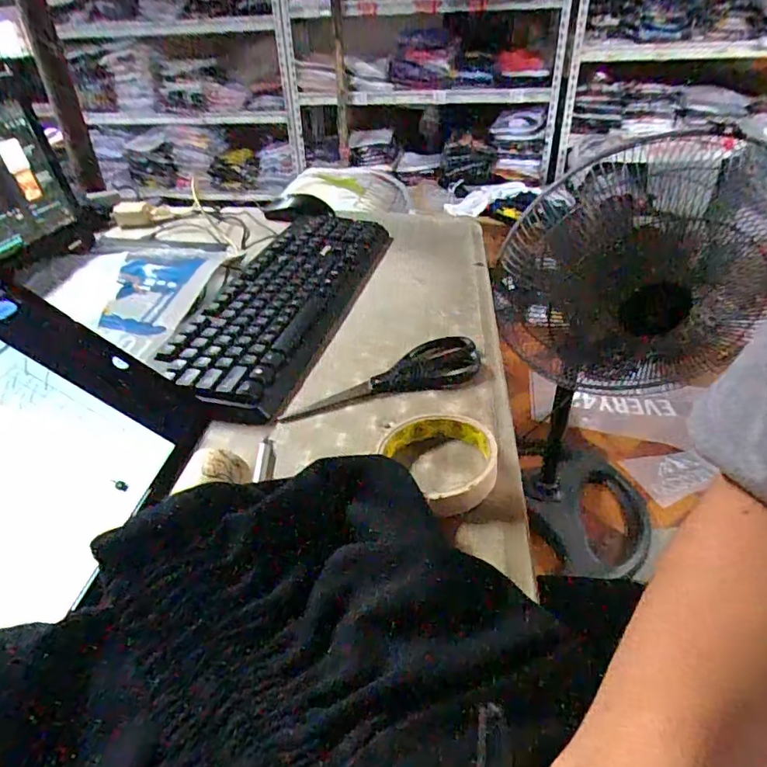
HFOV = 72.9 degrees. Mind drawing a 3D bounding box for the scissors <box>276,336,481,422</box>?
[{"bbox_3d":[0.003,-0.007,0.465,0.189,0.014,0.058,-17,37,-19],"label":"scissors"}]

